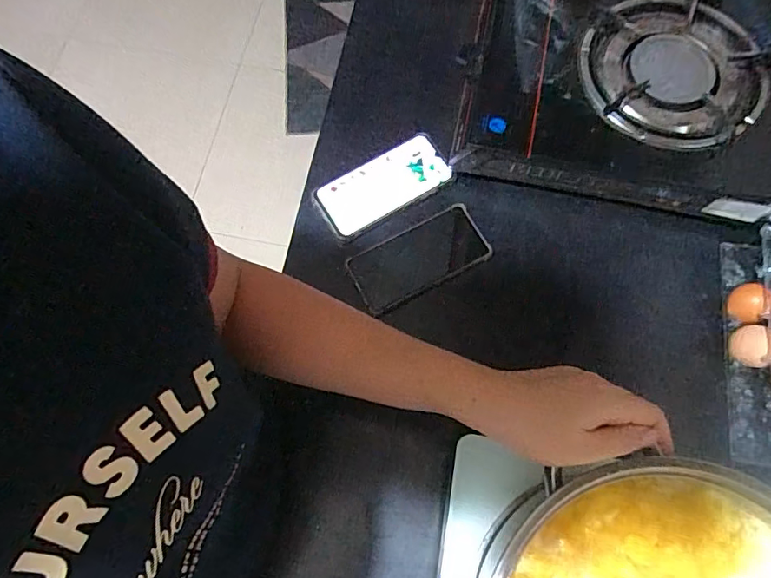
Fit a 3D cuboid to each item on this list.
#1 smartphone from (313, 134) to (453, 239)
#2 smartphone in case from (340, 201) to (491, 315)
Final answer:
[{"bbox_3d":[-0.002,-0.128,0.617,0.164,0.011,0.073,-31,74,-9],"label":"smartphone"},{"bbox_3d":[0.039,-0.036,0.589,0.159,0.007,0.077,-27,74,-8],"label":"smartphone in case"}]

